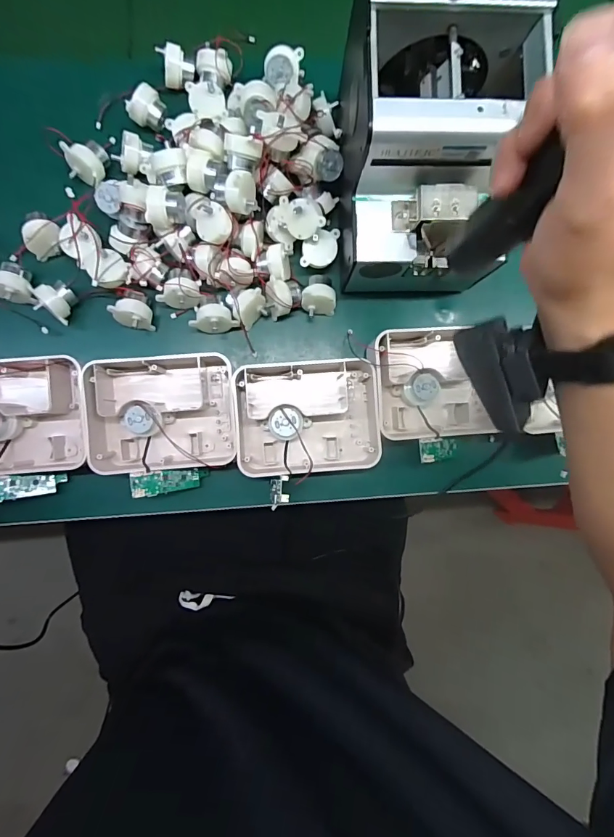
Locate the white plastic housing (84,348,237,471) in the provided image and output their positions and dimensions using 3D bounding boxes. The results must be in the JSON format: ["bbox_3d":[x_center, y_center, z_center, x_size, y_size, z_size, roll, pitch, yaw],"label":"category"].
[{"bbox_3d":[-0.130,-0.005,0.368,0.129,0.052,0.102,-4,88,3],"label":"white plastic housing"}]

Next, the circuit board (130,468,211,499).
[{"bbox_3d":[-0.123,0.057,0.366,0.070,0.005,0.021,-3,87,-38],"label":"circuit board"}]

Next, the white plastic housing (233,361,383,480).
[{"bbox_3d":[-0.003,-0.002,0.373,0.135,0.048,0.105,-5,88,3],"label":"white plastic housing"}]

